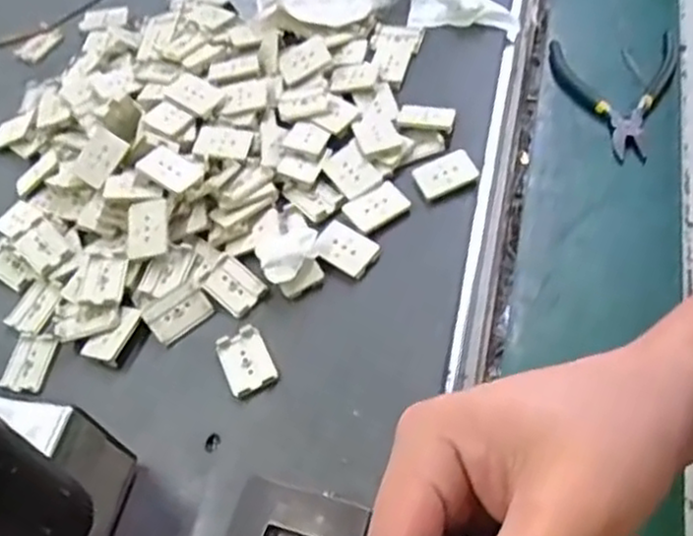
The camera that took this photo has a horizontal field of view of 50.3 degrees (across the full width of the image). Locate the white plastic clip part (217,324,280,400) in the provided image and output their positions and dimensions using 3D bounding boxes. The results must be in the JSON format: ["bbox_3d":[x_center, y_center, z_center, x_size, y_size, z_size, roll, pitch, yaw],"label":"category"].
[{"bbox_3d":[-0.058,0.054,0.428,0.028,0.004,0.043,-25,55,-8],"label":"white plastic clip part"}]

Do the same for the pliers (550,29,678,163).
[{"bbox_3d":[0.202,-0.125,0.540,0.087,0.018,0.120,-3,55,8],"label":"pliers"}]

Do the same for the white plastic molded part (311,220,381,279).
[{"bbox_3d":[0.000,-0.012,0.459,0.039,0.008,0.027,26,63,25],"label":"white plastic molded part"}]

